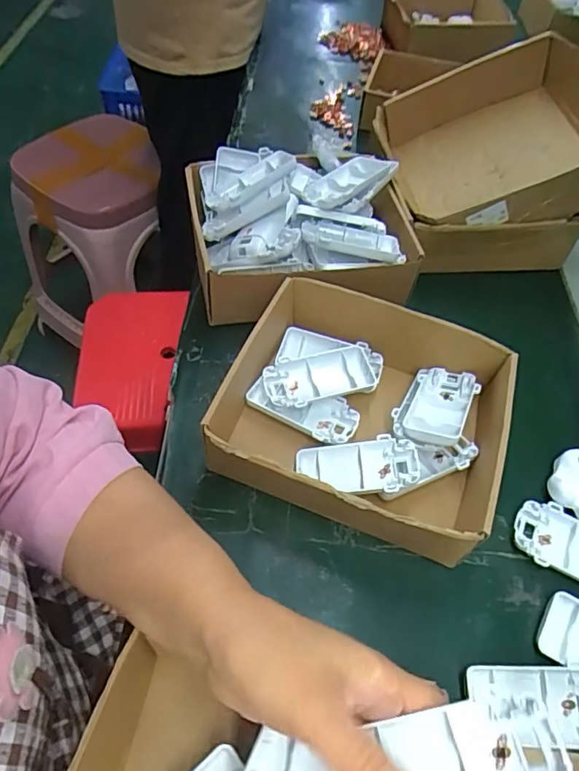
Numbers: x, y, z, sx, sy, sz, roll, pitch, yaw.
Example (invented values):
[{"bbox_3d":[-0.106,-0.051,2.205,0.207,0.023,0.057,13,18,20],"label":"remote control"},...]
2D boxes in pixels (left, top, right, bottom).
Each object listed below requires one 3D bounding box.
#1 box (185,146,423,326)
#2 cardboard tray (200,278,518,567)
[{"bbox_3d":[0.018,-0.161,0.539,0.245,0.091,0.196,0,55,-5],"label":"box"},{"bbox_3d":[0.061,0.019,0.438,0.200,0.070,0.190,20,56,9],"label":"cardboard tray"}]

